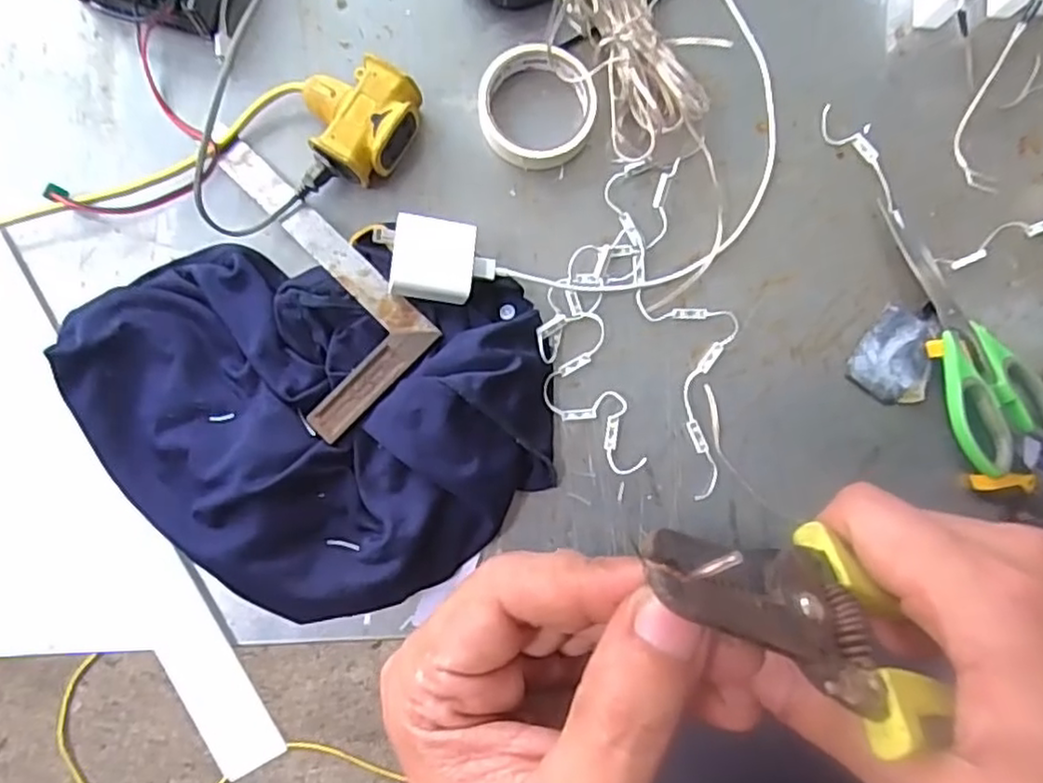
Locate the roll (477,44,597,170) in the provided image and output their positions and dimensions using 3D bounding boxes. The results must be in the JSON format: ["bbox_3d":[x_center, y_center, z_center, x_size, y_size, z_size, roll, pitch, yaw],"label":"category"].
[{"bbox_3d":[0.012,-0.218,0.537,0.088,0.024,0.090,0,88,-1],"label":"roll"}]

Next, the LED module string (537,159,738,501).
[{"bbox_3d":[0.092,-0.054,0.535,0.144,0.014,0.232,9,88,-1],"label":"LED module string"}]

